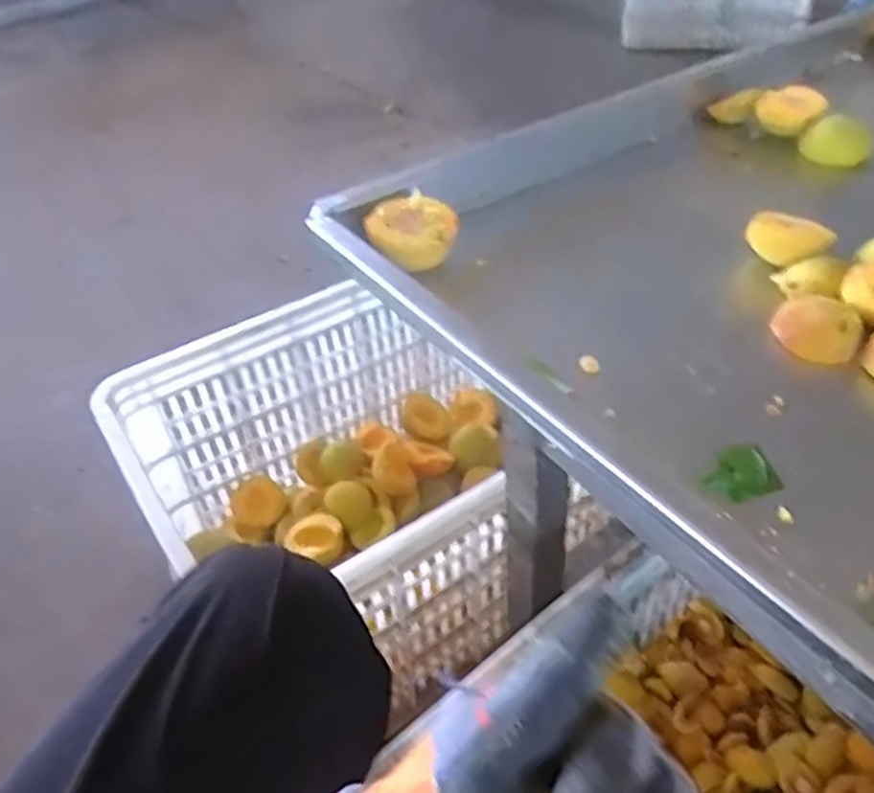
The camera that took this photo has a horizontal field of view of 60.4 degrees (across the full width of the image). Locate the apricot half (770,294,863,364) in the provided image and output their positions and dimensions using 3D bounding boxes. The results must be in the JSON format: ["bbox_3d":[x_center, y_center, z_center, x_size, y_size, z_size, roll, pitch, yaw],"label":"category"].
[{"bbox_3d":[0.274,-0.051,0.540,0.056,0.026,0.046,12,45,16],"label":"apricot half"}]

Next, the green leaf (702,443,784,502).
[{"bbox_3d":[0.182,0.048,0.454,0.047,0.012,0.034,-17,44,-14],"label":"green leaf"}]

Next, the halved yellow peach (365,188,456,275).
[{"bbox_3d":[-0.020,-0.140,0.636,0.073,0.039,0.062,-2,43,1],"label":"halved yellow peach"}]

